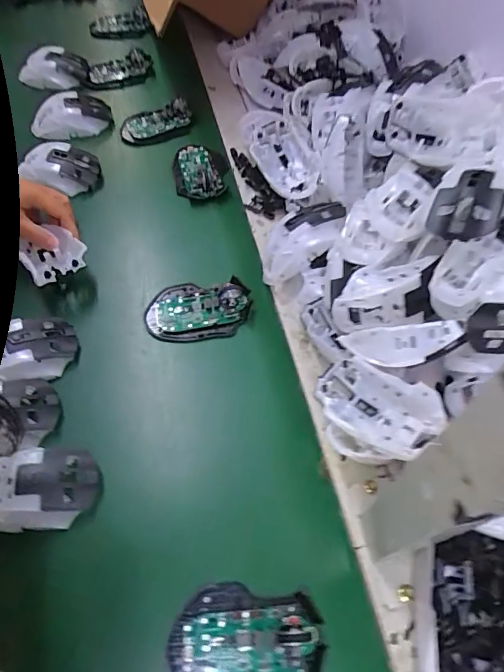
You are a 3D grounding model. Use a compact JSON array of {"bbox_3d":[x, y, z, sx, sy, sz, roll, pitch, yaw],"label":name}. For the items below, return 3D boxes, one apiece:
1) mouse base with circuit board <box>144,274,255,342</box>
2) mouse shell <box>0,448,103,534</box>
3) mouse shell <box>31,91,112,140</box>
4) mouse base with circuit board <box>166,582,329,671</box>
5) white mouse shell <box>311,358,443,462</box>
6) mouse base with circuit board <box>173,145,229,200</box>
[{"bbox_3d":[-0.059,-0.029,0.500,0.112,0.024,0.067,-5,61,1],"label":"mouse base with circuit board"},{"bbox_3d":[-0.191,0.131,0.391,0.108,0.026,0.063,-4,61,2],"label":"mouse shell"},{"bbox_3d":[-0.269,-0.327,0.675,0.115,0.035,0.061,-7,61,0],"label":"mouse shell"},{"bbox_3d":[-0.005,0.231,0.344,0.112,0.031,0.071,5,62,6],"label":"mouse base with circuit board"},{"bbox_3d":[0.103,0.068,0.389,0.101,0.032,0.076,27,66,17],"label":"white mouse shell"},{"bbox_3d":[-0.069,-0.217,0.618,0.071,0.018,0.102,-11,61,-2],"label":"mouse base with circuit board"}]

